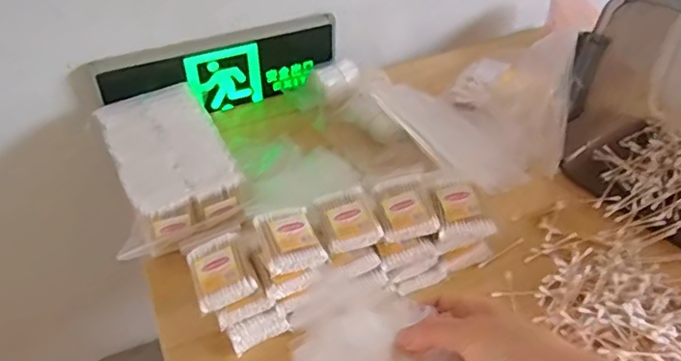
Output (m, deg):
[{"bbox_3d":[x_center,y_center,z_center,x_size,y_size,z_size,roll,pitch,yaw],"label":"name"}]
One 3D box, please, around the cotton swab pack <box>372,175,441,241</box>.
[{"bbox_3d":[0.068,0.027,0.617,0.055,0.016,0.071,-8,45,-7],"label":"cotton swab pack"}]

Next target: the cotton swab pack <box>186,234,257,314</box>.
[{"bbox_3d":[-0.119,0.089,0.585,0.056,0.015,0.075,-17,47,-16],"label":"cotton swab pack"}]

